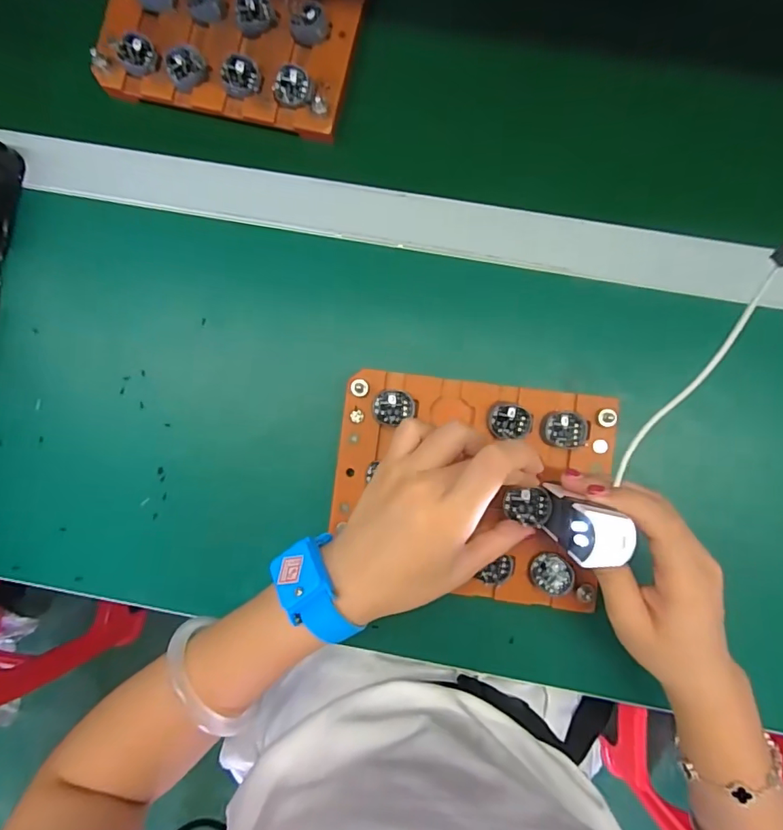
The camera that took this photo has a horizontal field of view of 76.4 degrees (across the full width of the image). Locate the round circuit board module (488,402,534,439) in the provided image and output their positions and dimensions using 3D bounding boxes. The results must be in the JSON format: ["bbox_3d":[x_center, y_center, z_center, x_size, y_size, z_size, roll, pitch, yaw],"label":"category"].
[{"bbox_3d":[0.082,0.004,0.344,0.029,0.010,0.024,2,89,3],"label":"round circuit board module"}]

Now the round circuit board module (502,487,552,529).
[{"bbox_3d":[0.084,0.055,0.303,0.029,0.007,0.022,20,90,6],"label":"round circuit board module"}]

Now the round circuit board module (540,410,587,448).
[{"bbox_3d":[0.119,0.009,0.342,0.030,0.010,0.025,3,89,3],"label":"round circuit board module"}]

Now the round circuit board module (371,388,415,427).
[{"bbox_3d":[0.001,-0.006,0.349,0.027,0.010,0.026,0,89,3],"label":"round circuit board module"}]

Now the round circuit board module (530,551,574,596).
[{"bbox_3d":[0.111,0.110,0.344,0.027,0.007,0.028,0,89,3],"label":"round circuit board module"}]

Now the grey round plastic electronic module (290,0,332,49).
[{"bbox_3d":[-0.058,-0.288,0.367,0.027,0.008,0.029,0,89,3],"label":"grey round plastic electronic module"}]

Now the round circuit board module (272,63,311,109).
[{"bbox_3d":[-0.073,-0.243,0.366,0.027,0.010,0.027,0,89,3],"label":"round circuit board module"}]

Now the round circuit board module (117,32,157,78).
[{"bbox_3d":[-0.191,-0.271,0.372,0.026,0.011,0.030,-35,88,2],"label":"round circuit board module"}]

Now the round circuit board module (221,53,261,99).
[{"bbox_3d":[-0.112,-0.252,0.368,0.027,0.011,0.031,-22,88,2],"label":"round circuit board module"}]

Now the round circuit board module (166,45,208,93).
[{"bbox_3d":[-0.153,-0.260,0.370,0.027,0.011,0.031,-32,88,2],"label":"round circuit board module"}]

